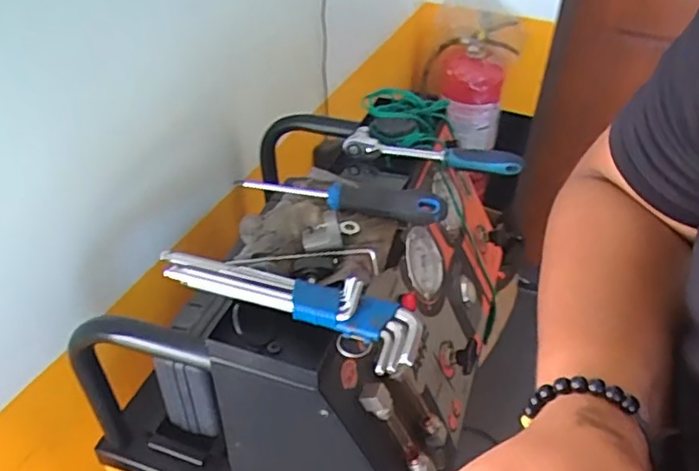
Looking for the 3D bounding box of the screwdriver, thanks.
[{"bbox_3d":[-0.007,-0.038,0.577,0.197,0.027,0.040,7,37,13],"label":"screwdriver"}]

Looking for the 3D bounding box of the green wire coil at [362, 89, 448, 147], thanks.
[{"bbox_3d":[0.071,-0.136,0.709,0.105,0.033,0.118,-1,39,-2],"label":"green wire coil"}]

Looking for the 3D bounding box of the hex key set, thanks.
[{"bbox_3d":[-0.050,0.047,0.475,0.220,0.033,0.054,18,42,20],"label":"hex key set"}]

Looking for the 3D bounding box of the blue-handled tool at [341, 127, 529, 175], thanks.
[{"bbox_3d":[0.089,-0.089,0.650,0.191,0.026,0.036,14,41,15],"label":"blue-handled tool"}]

